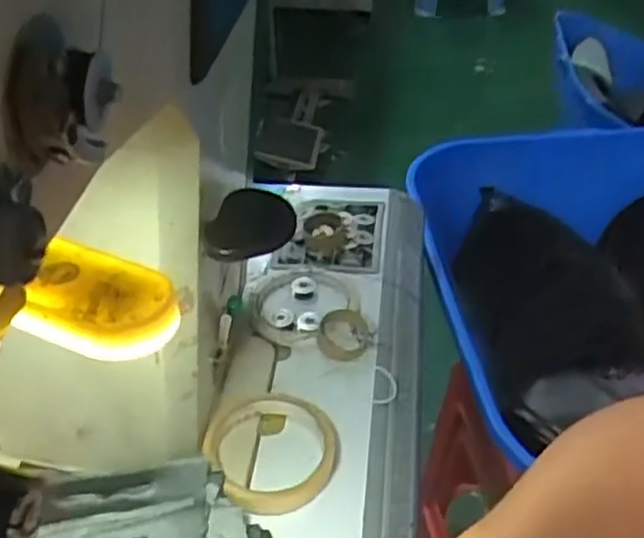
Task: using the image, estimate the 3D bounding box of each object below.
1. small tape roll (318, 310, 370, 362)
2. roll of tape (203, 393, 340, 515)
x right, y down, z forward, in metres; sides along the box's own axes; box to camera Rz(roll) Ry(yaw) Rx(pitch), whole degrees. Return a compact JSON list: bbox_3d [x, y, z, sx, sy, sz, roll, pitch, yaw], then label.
[{"bbox_3d":[0.017,0.050,0.598,0.041,0.018,0.042,-1,39,1],"label":"small tape roll"},{"bbox_3d":[-0.034,0.123,0.521,0.089,0.021,0.088,-1,39,1],"label":"roll of tape"}]

